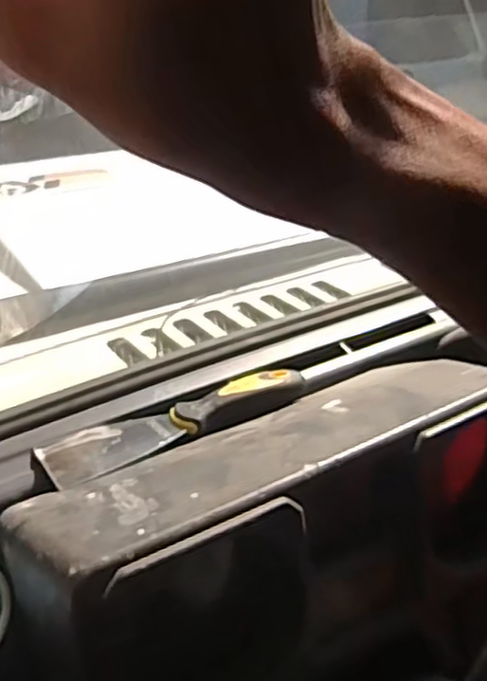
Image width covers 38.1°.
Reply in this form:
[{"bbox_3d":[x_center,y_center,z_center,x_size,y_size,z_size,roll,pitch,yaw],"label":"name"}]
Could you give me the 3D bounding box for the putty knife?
[{"bbox_3d":[-0.040,0.059,0.499,0.198,0.017,0.063,-16,23,-19],"label":"putty knife"}]

